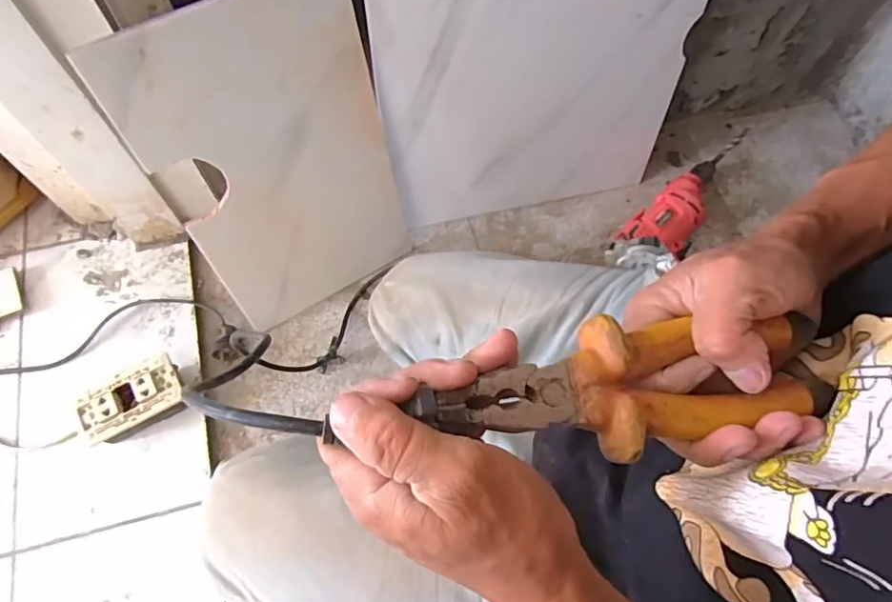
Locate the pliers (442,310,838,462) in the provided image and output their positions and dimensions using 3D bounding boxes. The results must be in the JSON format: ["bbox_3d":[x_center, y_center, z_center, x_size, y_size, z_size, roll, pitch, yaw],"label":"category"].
[{"bbox_3d":[0.094,0.039,0.259,0.191,0.024,0.059,-4,66,-9],"label":"pliers"}]

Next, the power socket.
[{"bbox_3d":[-0.375,0.126,0.670,0.121,0.053,0.073,-30,70,-15],"label":"power socket"}]

